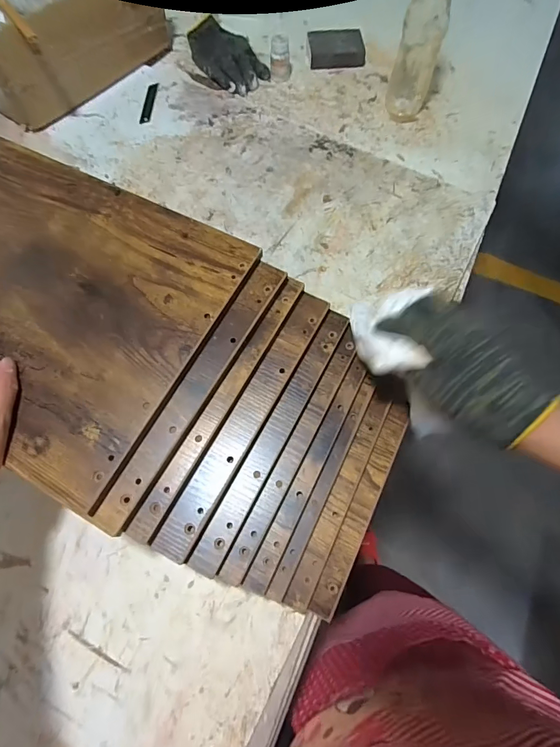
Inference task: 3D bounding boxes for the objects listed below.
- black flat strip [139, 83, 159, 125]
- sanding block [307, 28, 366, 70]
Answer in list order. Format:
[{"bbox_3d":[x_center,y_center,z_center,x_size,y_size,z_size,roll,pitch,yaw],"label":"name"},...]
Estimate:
[{"bbox_3d":[-0.216,-0.447,0.644,0.016,0.004,0.099,4,67,-1],"label":"black flat strip"},{"bbox_3d":[0.102,-0.580,0.697,0.096,0.034,0.059,-5,68,-4],"label":"sanding block"}]

